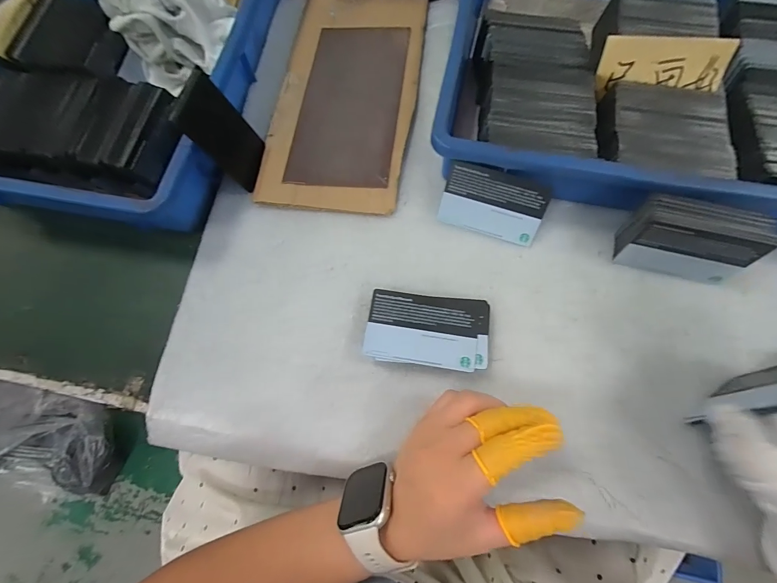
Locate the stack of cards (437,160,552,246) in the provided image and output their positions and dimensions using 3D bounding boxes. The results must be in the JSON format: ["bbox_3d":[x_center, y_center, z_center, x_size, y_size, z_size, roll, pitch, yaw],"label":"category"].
[{"bbox_3d":[0.089,-0.075,0.299,0.083,0.056,0.005,17,30,7],"label":"stack of cards"}]

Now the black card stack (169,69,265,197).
[{"bbox_3d":[-0.139,-0.135,0.299,0.005,0.083,0.052,7,70,28],"label":"black card stack"}]

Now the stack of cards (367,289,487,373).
[{"bbox_3d":[0.031,0.032,0.280,0.092,0.020,0.055,6,74,4],"label":"stack of cards"}]

